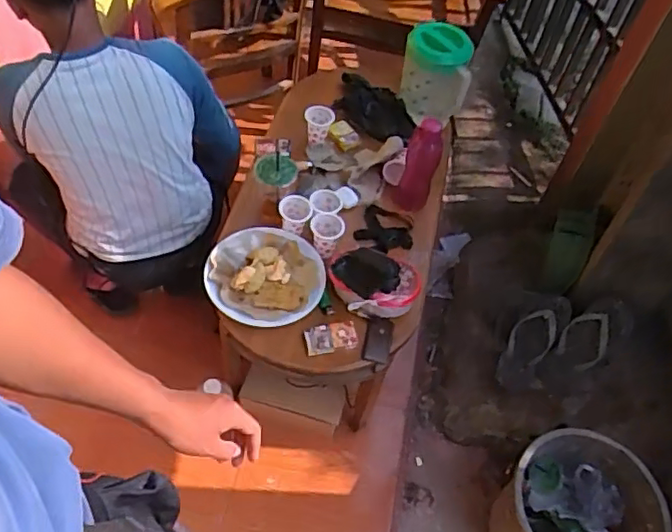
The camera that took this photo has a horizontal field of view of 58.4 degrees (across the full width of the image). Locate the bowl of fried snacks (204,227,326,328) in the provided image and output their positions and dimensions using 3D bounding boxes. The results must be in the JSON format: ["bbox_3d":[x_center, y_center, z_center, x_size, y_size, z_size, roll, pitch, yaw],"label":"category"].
[{"bbox_3d":[-0.149,0.025,1.274,0.237,0.048,0.231,2,54,-3],"label":"bowl of fried snacks"}]

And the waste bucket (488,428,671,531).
[{"bbox_3d":[0.557,0.594,1.420,0.323,0.298,0.300,3,54,-5],"label":"waste bucket"}]

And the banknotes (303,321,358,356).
[{"bbox_3d":[-0.008,0.145,1.215,0.111,0.009,0.064,-7,58,-19],"label":"banknotes"}]

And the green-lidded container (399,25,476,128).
[{"bbox_3d":[0.258,-0.503,1.568,0.168,0.177,0.185,10,53,0],"label":"green-lidded container"}]

